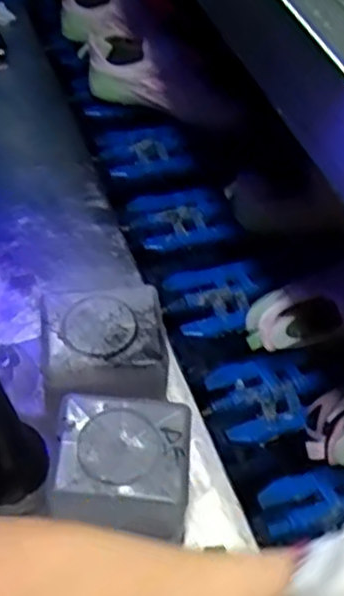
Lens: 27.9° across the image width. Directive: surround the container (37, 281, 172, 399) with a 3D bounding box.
[{"bbox_3d":[-0.064,0.044,0.640,0.110,0.054,0.099,-5,53,-9],"label":"container"}]

